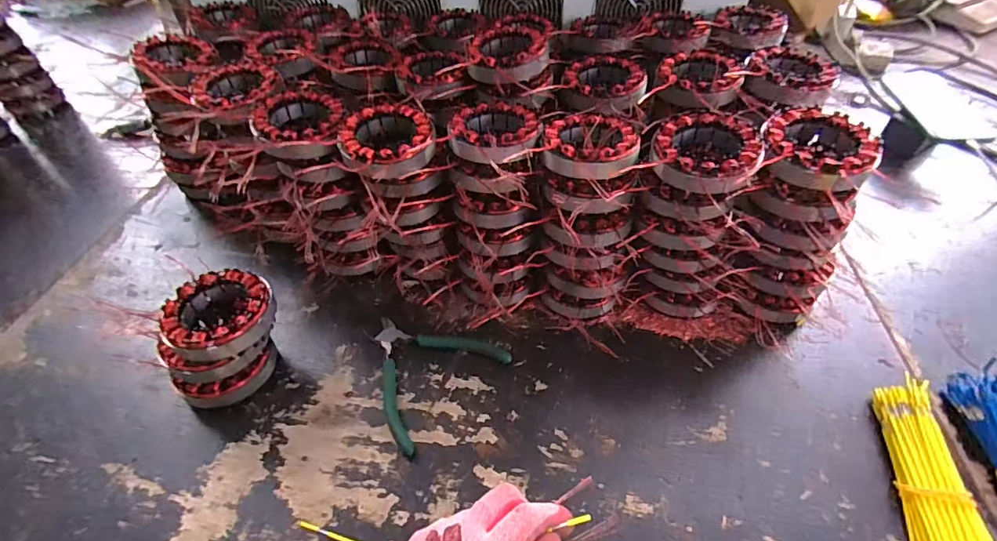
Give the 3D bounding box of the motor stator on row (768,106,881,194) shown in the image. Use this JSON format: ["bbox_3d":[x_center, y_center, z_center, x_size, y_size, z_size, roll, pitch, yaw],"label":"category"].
[{"bbox_3d":[0.267,-0.097,0.386,0.082,0.032,0.095,36,58,28],"label":"motor stator on row"}]

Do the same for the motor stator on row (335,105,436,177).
[{"bbox_3d":[-0.105,-0.122,0.431,0.086,0.027,0.084,-1,48,1],"label":"motor stator on row"}]

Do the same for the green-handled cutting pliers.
[{"bbox_3d":[-0.079,0.088,0.455,0.131,0.011,0.134,35,57,28],"label":"green-handled cutting pliers"}]

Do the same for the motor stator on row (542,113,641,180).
[{"bbox_3d":[0.083,-0.114,0.414,0.083,0.023,0.098,4,48,5],"label":"motor stator on row"}]

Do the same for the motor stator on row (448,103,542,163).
[{"bbox_3d":[-0.005,-0.132,0.434,0.085,0.026,0.081,-1,48,1],"label":"motor stator on row"}]

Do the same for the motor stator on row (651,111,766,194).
[{"bbox_3d":[0.180,-0.101,0.400,0.084,0.034,0.091,24,53,21],"label":"motor stator on row"}]

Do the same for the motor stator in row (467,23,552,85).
[{"bbox_3d":[0.010,-0.229,0.490,0.085,0.035,0.091,-1,48,0],"label":"motor stator in row"}]

